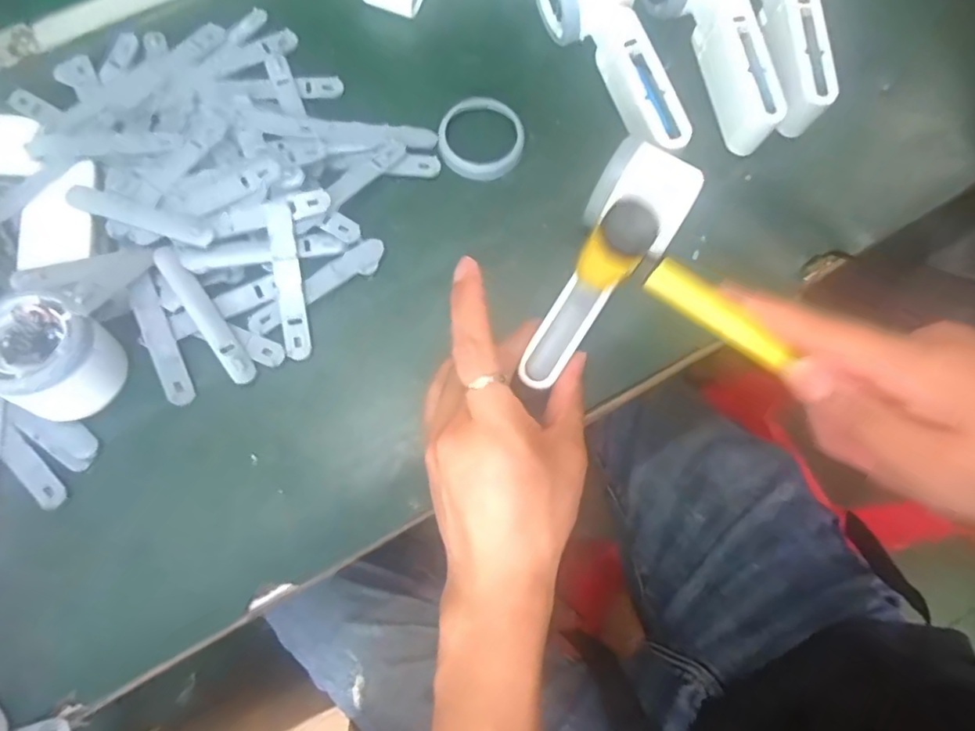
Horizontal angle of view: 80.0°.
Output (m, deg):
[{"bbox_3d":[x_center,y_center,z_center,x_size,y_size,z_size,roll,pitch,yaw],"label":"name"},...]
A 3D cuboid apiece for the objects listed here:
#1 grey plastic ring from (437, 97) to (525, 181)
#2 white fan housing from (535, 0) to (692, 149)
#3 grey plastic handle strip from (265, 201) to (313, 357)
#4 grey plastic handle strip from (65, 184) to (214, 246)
[{"bbox_3d":[-0.004,-0.155,0.397,0.057,0.008,0.060,0,74,-1],"label":"grey plastic ring"},{"bbox_3d":[0.091,-0.211,0.389,0.052,0.057,0.164,-27,77,-8],"label":"white fan housing"},{"bbox_3d":[-0.121,-0.052,0.356,0.015,0.004,0.096,-10,87,-2],"label":"grey plastic handle strip"},{"bbox_3d":[-0.210,-0.092,0.350,0.092,0.005,0.015,18,75,4],"label":"grey plastic handle strip"}]

